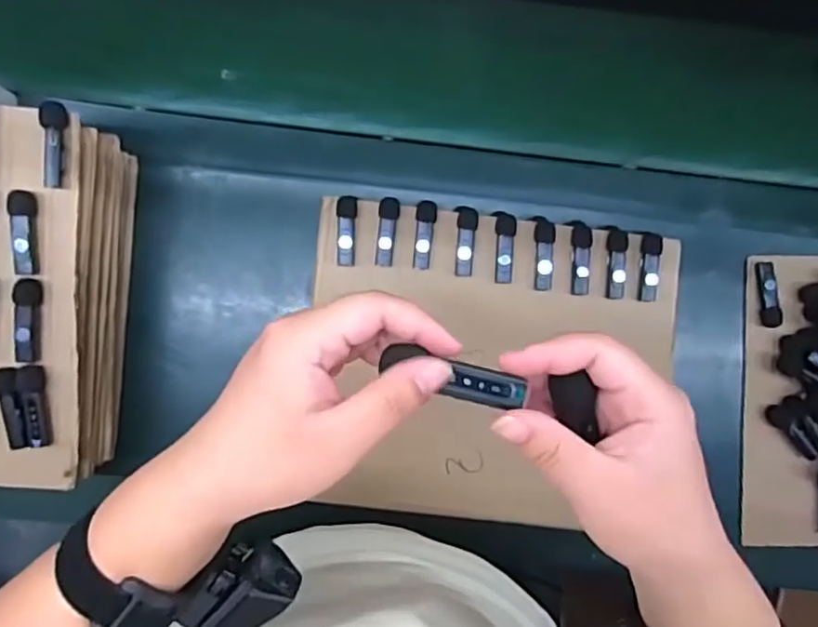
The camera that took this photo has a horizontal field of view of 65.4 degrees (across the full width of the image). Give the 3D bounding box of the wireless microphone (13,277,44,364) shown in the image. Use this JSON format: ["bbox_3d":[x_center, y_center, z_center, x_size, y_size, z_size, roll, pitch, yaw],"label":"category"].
[{"bbox_3d":[-0.296,0.005,0.494,0.017,0.013,0.063,4,87,-2],"label":"wireless microphone"}]

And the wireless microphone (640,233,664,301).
[{"bbox_3d":[0.233,-0.045,0.611,0.022,0.010,0.065,1,87,-3],"label":"wireless microphone"}]

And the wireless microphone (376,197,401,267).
[{"bbox_3d":[-0.020,-0.076,0.599,0.019,0.009,0.064,4,87,-2],"label":"wireless microphone"}]

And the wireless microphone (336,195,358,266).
[{"bbox_3d":[-0.059,-0.078,0.598,0.019,0.013,0.063,3,87,-2],"label":"wireless microphone"}]

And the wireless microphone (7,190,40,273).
[{"bbox_3d":[-0.298,-0.063,0.494,0.018,0.015,0.063,-1,87,-3],"label":"wireless microphone"}]

